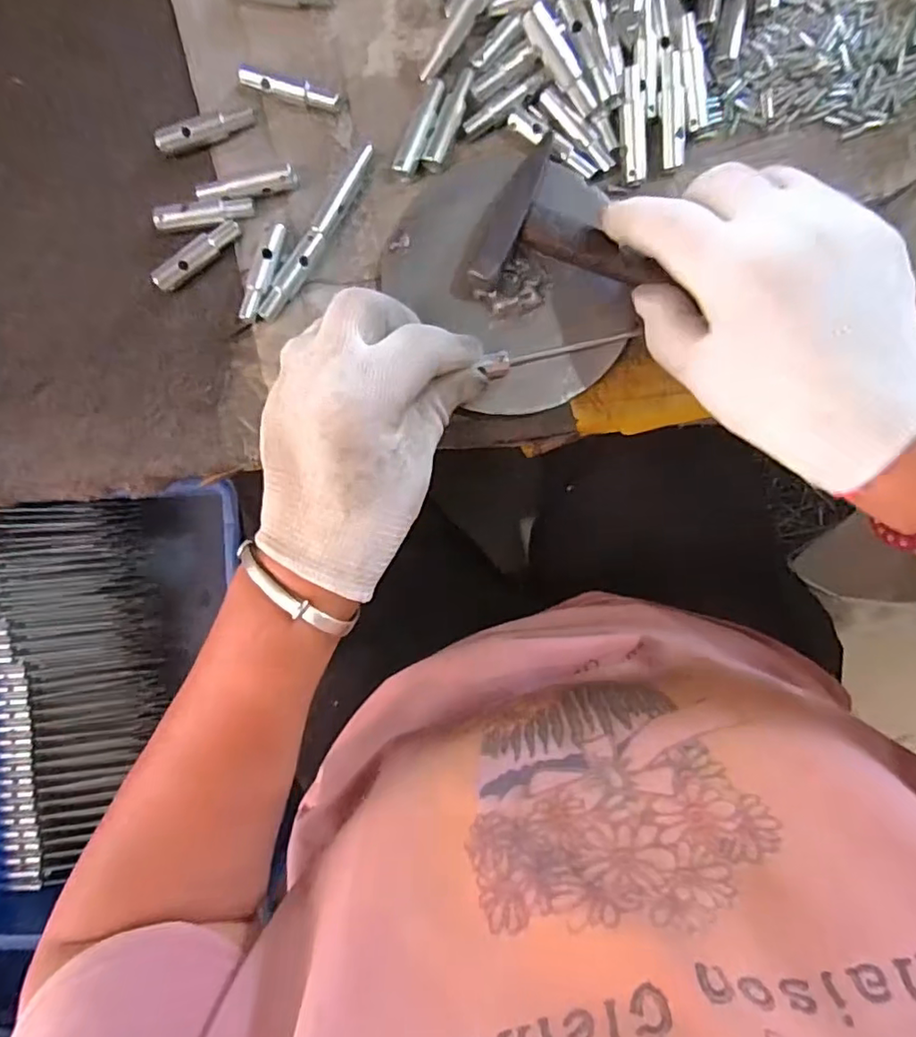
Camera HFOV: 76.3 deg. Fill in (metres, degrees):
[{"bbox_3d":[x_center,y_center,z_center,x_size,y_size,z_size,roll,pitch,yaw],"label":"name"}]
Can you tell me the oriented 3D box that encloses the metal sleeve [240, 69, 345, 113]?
[{"bbox_3d":[-0.085,-0.217,0.296,0.050,0.010,0.009,13,94,0],"label":"metal sleeve"}]

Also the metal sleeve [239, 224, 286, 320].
[{"bbox_3d":[-0.099,-0.126,0.298,0.009,0.007,0.050,21,94,-1],"label":"metal sleeve"}]

